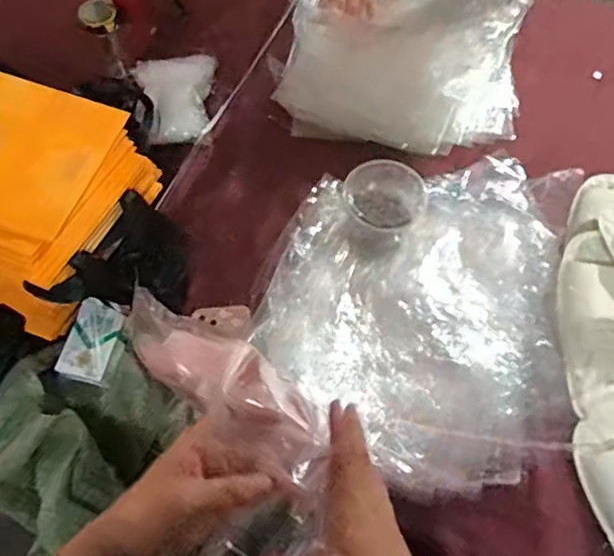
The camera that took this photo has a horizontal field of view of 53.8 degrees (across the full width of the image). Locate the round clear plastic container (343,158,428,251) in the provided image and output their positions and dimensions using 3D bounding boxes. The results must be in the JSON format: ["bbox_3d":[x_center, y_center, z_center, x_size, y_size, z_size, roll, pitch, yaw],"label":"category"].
[{"bbox_3d":[0.104,-0.106,0.857,0.109,0.066,0.113,36,69,17],"label":"round clear plastic container"}]

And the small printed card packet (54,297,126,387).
[{"bbox_3d":[-0.286,0.084,0.806,0.063,0.010,0.104,18,73,3],"label":"small printed card packet"}]

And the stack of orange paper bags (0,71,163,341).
[{"bbox_3d":[-0.382,-0.110,0.797,0.296,0.156,0.277,20,66,11],"label":"stack of orange paper bags"}]

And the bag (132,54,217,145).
[{"bbox_3d":[-0.203,-0.298,0.992,0.135,0.059,0.170,-16,64,-7],"label":"bag"}]

